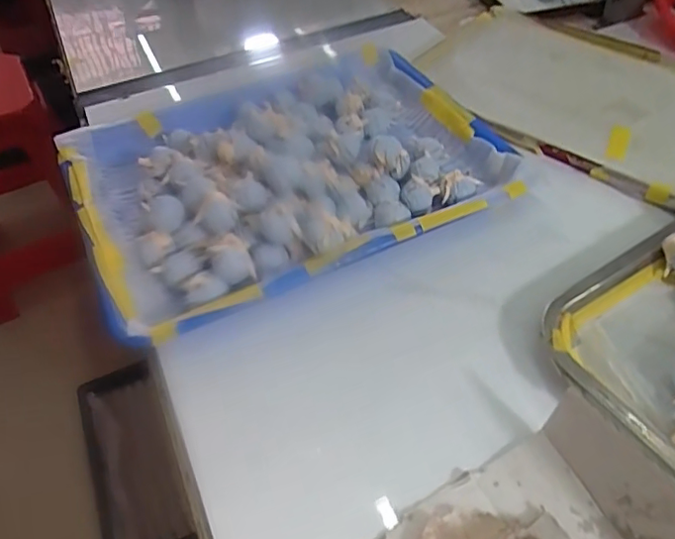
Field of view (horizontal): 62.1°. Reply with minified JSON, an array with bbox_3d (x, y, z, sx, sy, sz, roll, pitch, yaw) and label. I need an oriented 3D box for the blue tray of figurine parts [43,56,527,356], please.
[{"bbox_3d":[-0.039,-0.089,0.459,0.332,0.045,0.245,-23,50,-16],"label":"blue tray of figurine parts"}]

